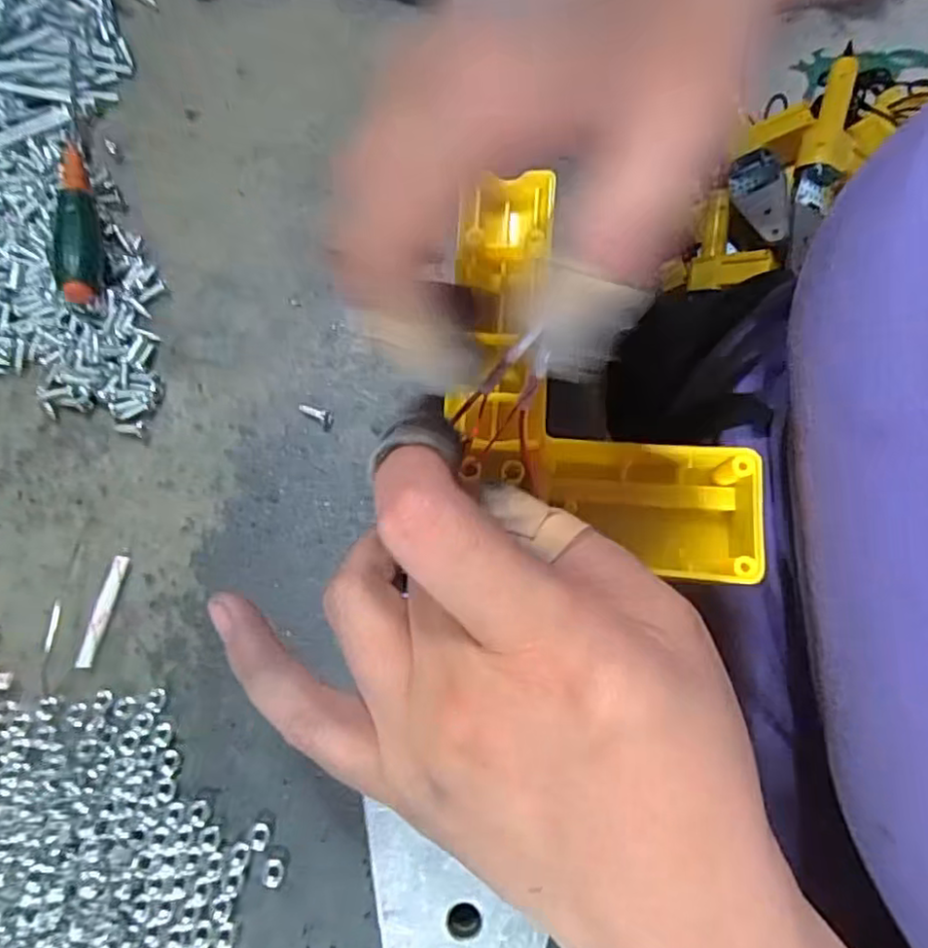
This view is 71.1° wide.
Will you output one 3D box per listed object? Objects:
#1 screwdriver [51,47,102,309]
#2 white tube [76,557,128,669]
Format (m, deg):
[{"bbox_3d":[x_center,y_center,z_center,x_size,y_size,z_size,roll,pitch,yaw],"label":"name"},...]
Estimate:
[{"bbox_3d":[-0.171,-0.135,0.280,0.015,0.020,0.153,-15,70,-6],"label":"screwdriver"},{"bbox_3d":[-0.124,0.047,0.224,0.005,0.005,0.038,9,70,3],"label":"white tube"}]

